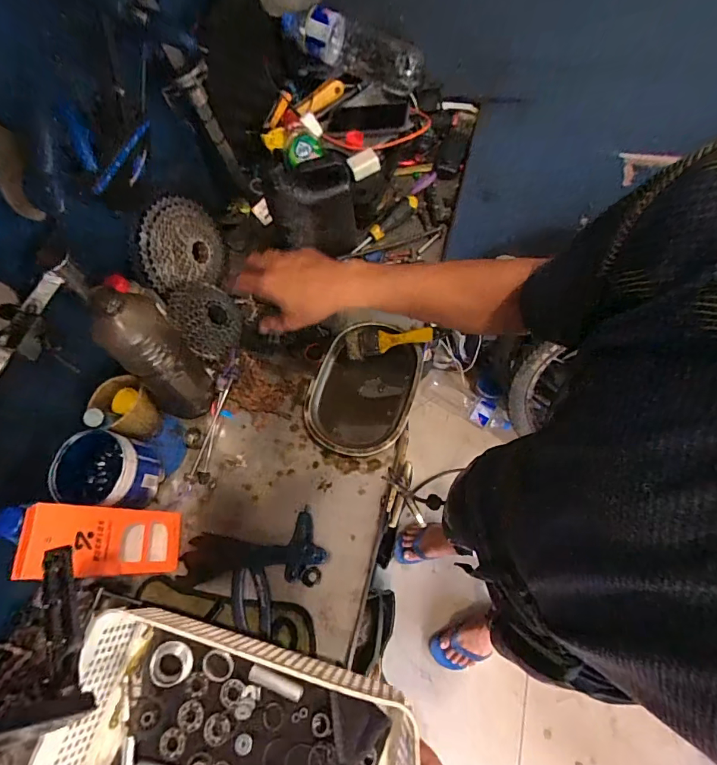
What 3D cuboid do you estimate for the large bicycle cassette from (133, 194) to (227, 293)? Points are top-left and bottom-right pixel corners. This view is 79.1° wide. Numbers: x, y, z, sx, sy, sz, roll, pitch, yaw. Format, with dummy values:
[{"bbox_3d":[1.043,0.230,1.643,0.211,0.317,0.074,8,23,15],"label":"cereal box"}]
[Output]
[{"bbox_3d":[-0.269,-0.218,0.676,0.032,0.130,0.152,4,19,39],"label":"large bicycle cassette"}]

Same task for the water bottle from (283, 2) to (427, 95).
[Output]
[{"bbox_3d":[-0.012,-0.624,0.806,0.272,0.076,0.066,21,68,-1],"label":"water bottle"}]

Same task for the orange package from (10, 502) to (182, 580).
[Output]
[{"bbox_3d":[-0.308,0.193,0.525,0.047,0.184,0.082,-14,63,26],"label":"orange package"}]

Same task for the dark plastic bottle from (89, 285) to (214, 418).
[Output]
[{"bbox_3d":[-0.274,-0.043,0.568,0.096,0.273,0.088,41,74,19],"label":"dark plastic bottle"}]

